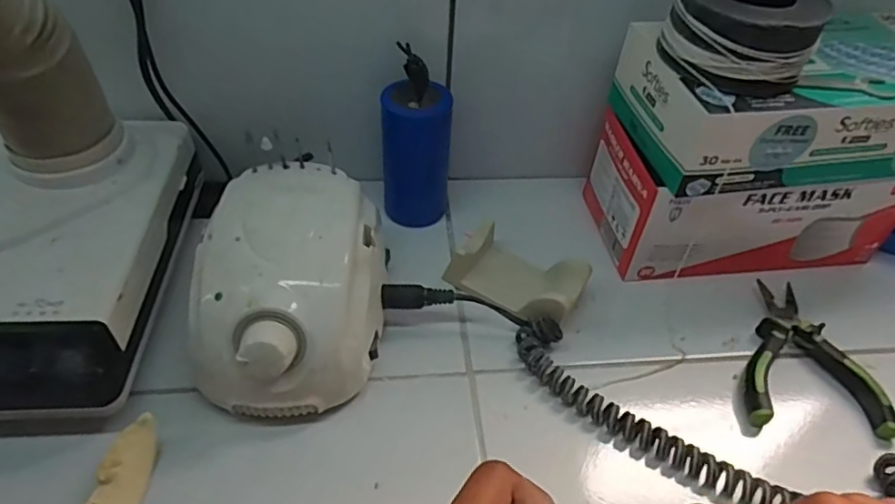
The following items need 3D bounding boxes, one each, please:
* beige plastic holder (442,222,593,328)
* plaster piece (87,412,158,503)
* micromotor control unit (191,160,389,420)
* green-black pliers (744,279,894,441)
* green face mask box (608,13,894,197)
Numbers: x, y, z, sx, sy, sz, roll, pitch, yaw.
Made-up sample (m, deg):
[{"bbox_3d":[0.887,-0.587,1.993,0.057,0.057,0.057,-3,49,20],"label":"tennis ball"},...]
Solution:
[{"bbox_3d":[0.048,0.017,0.409,0.088,0.034,0.048,30,52,21],"label":"beige plastic holder"},{"bbox_3d":[-0.166,0.118,0.299,0.019,0.016,0.066,4,47,-1],"label":"plaster piece"},{"bbox_3d":[-0.090,0.016,0.350,0.099,0.072,0.136,4,47,-1],"label":"micromotor control unit"},{"bbox_3d":[0.227,0.064,0.381,0.084,0.012,0.106,6,47,0],"label":"green-black pliers"},{"bbox_3d":[0.230,-0.101,0.387,0.209,0.060,0.104,-5,46,-9],"label":"green face mask box"}]

